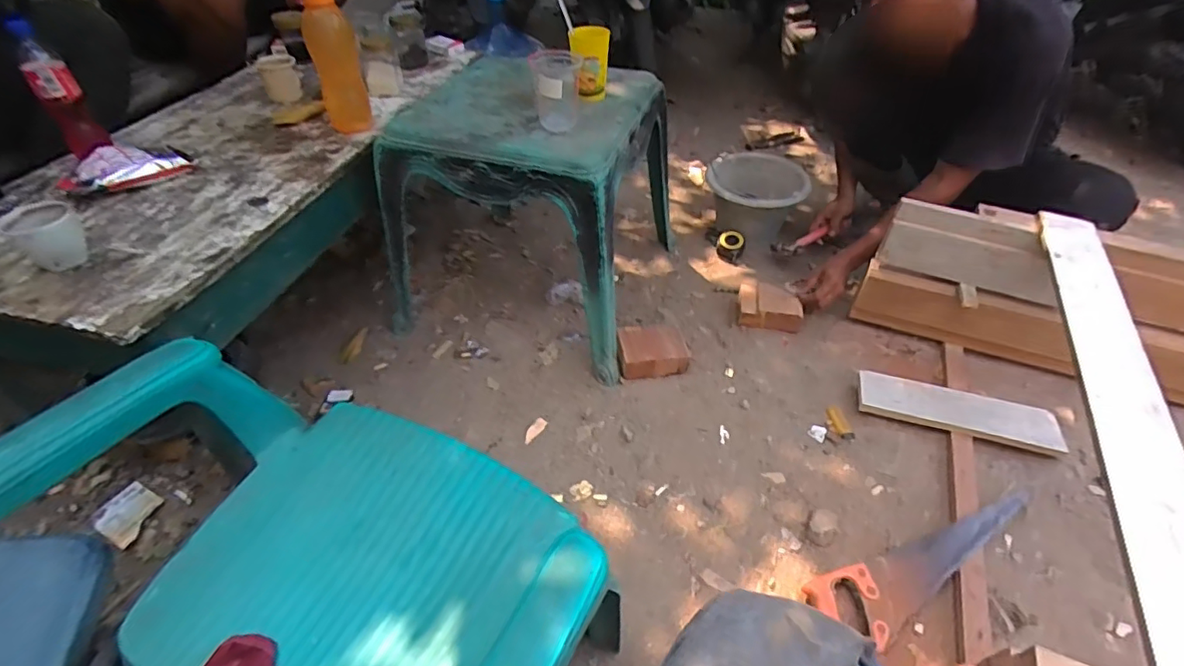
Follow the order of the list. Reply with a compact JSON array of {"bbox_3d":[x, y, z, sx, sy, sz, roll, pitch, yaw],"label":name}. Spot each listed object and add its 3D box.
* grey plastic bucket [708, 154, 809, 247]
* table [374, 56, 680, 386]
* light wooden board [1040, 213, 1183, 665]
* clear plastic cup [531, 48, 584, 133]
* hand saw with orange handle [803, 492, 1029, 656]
[{"bbox_3d":[0.423,-0.350,1.454,0.244,0.150,0.212,17,46,16],"label":"grey plastic bucket"},{"bbox_3d":[-0.119,-0.267,1.197,0.533,0.461,0.491,1,44,-1],"label":"table"},{"bbox_3d":[0.682,0.079,0.715,0.090,0.022,0.846,16,46,15],"label":"light wooden board"},{"bbox_3d":[-0.054,-0.397,0.924,0.083,0.113,0.078,1,44,-1],"label":"clear plastic cup"},{"bbox_3d":[0.540,0.365,0.861,0.440,0.037,0.114,-14,46,-15],"label":"hand saw with orange handle"}]

